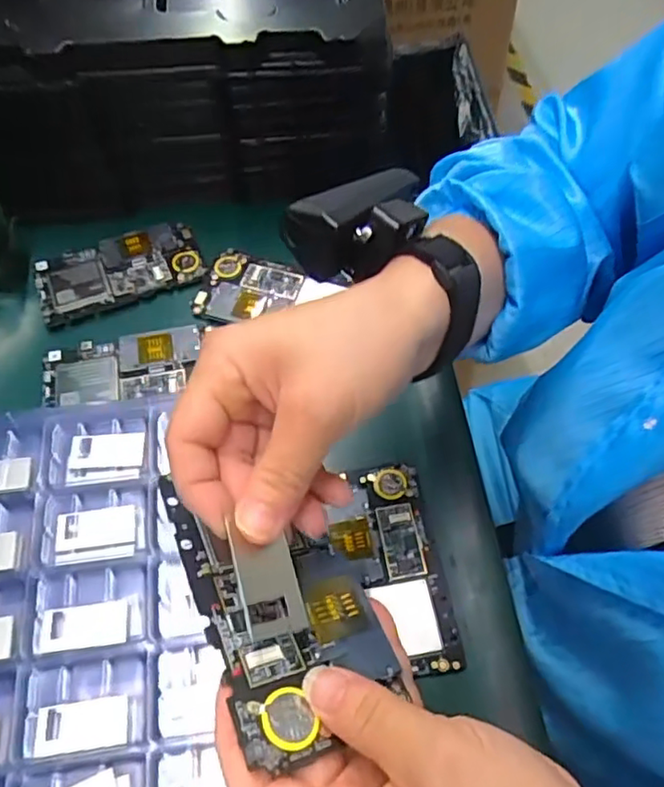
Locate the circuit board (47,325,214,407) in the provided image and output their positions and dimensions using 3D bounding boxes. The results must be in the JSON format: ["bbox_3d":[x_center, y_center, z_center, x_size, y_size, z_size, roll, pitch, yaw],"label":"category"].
[{"bbox_3d":[-0.147,-0.020,0.441,0.114,0.009,0.055,-13,61,-4],"label":"circuit board"}]

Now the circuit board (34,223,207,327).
[{"bbox_3d":[-0.166,-0.097,0.482,0.124,0.011,0.065,-22,62,-9],"label":"circuit board"}]

